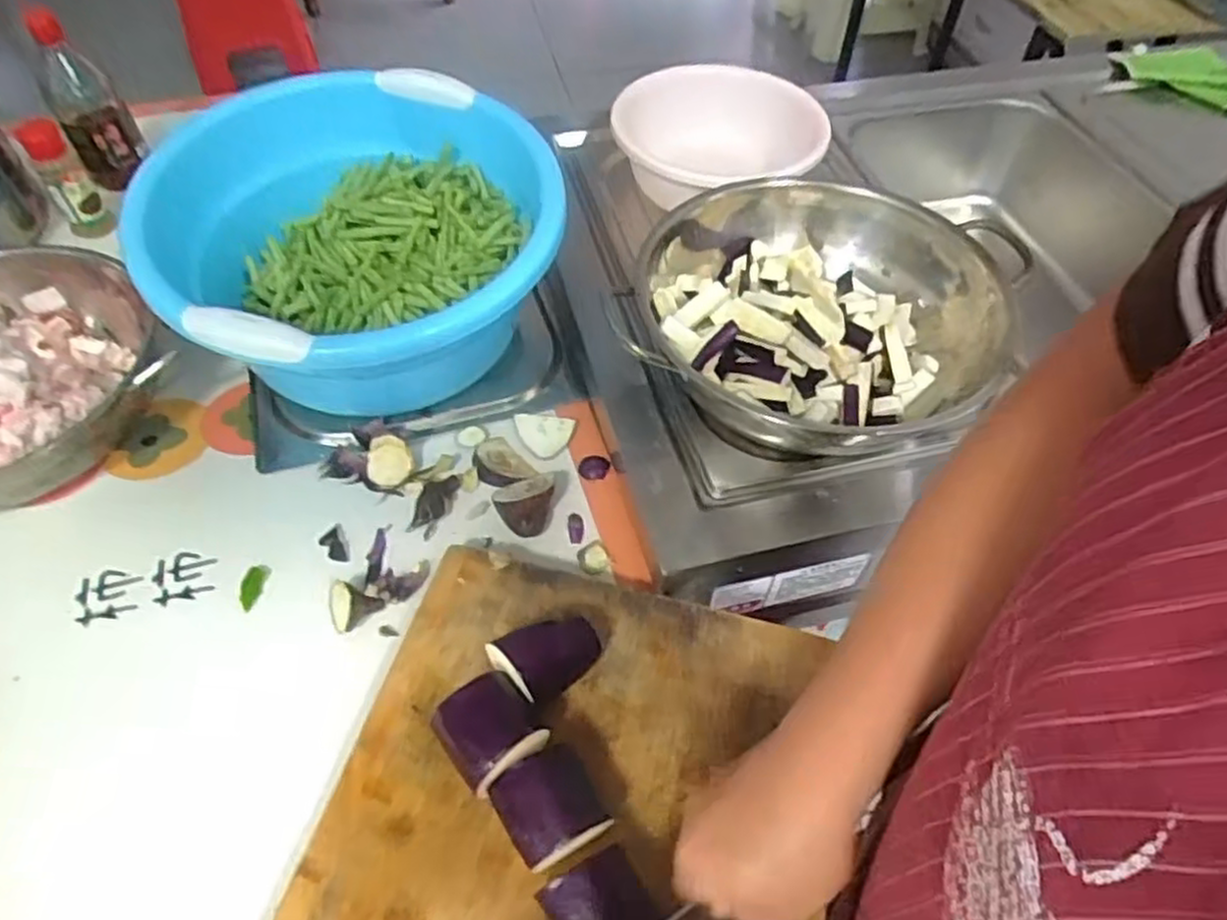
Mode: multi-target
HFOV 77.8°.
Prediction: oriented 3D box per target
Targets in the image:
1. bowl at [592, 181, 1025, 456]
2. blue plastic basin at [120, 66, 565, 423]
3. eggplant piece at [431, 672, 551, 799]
[{"bbox_3d":[0.181,-0.132,0.674,0.314,0.087,0.286,1,53,-1],"label":"bowl"},{"bbox_3d":[-0.217,-0.176,0.695,0.331,0.197,0.308,1,53,-1],"label":"blue plastic basin"},{"bbox_3d":[-0.078,0.178,0.491,0.056,0.051,0.058,-31,60,-22],"label":"eggplant piece"}]

